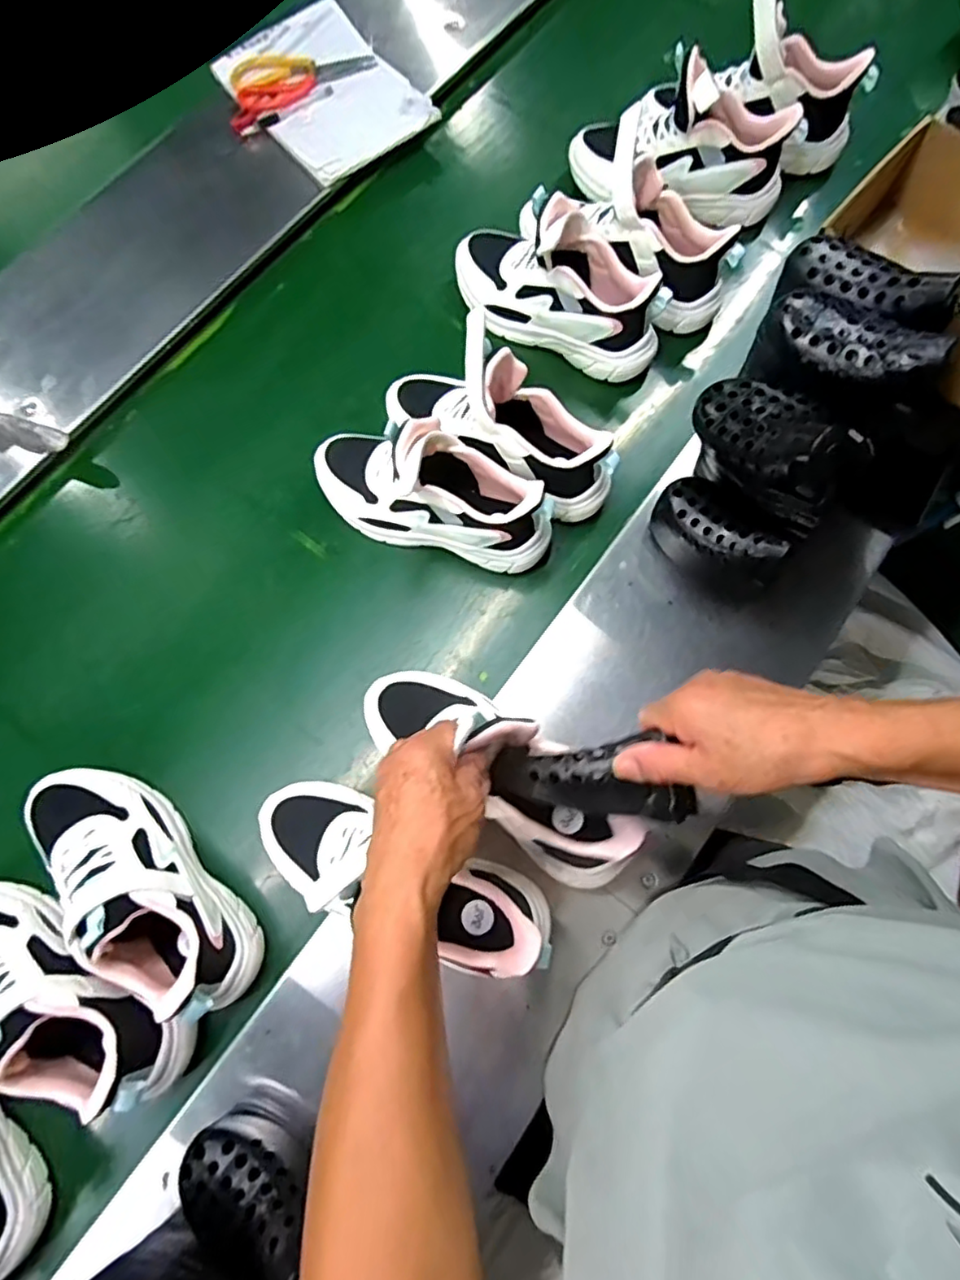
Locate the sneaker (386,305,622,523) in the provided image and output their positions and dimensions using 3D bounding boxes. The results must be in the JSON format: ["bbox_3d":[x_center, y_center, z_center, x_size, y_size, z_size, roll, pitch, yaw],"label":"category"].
[{"bbox_3d":[0.017,-0.222,0.624,0.254,0.137,0.098,38,81,7],"label":"sneaker"}]

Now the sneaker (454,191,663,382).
[{"bbox_3d":[0.087,-0.404,0.681,0.257,0.116,0.099,27,80,5],"label":"sneaker"}]

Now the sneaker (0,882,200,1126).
[{"bbox_3d":[-0.362,0.287,0.499,0.258,0.095,0.087,26,76,9],"label":"sneaker"}]

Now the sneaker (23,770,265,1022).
[{"bbox_3d":[-0.299,0.206,0.525,0.259,0.109,0.088,40,79,11],"label":"sneaker"}]

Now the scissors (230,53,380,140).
[{"bbox_3d":[-0.249,-0.743,0.812,0.204,0.012,0.091,-35,76,-8],"label":"scissors"}]

